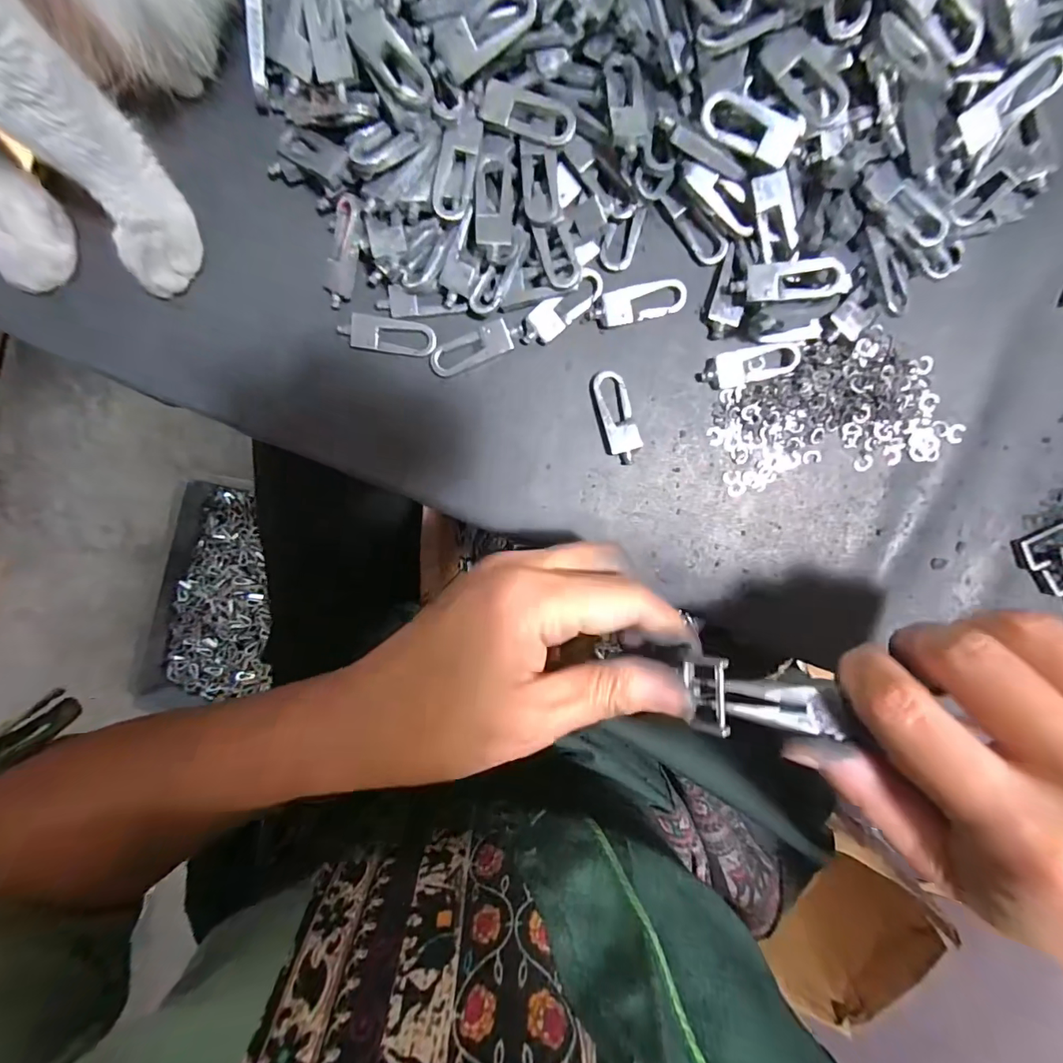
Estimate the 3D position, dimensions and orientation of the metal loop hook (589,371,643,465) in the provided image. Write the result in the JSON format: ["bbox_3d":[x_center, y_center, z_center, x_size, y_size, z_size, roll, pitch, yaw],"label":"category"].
[{"bbox_3d":[0.040,-0.053,0.220,0.018,0.005,0.043,-18,96,4],"label":"metal loop hook"}]

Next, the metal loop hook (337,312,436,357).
[{"bbox_3d":[-0.067,-0.091,0.215,0.044,0.004,0.015,9,97,1],"label":"metal loop hook"}]

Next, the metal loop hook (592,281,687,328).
[{"bbox_3d":[0.049,-0.104,0.214,0.043,0.006,0.015,-13,96,3],"label":"metal loop hook"}]

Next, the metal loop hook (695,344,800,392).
[{"bbox_3d":[0.100,-0.076,0.214,0.045,0.004,0.017,-11,96,3],"label":"metal loop hook"}]

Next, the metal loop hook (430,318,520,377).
[{"bbox_3d":[-0.027,-0.085,0.215,0.042,0.004,0.014,-21,95,4],"label":"metal loop hook"}]

